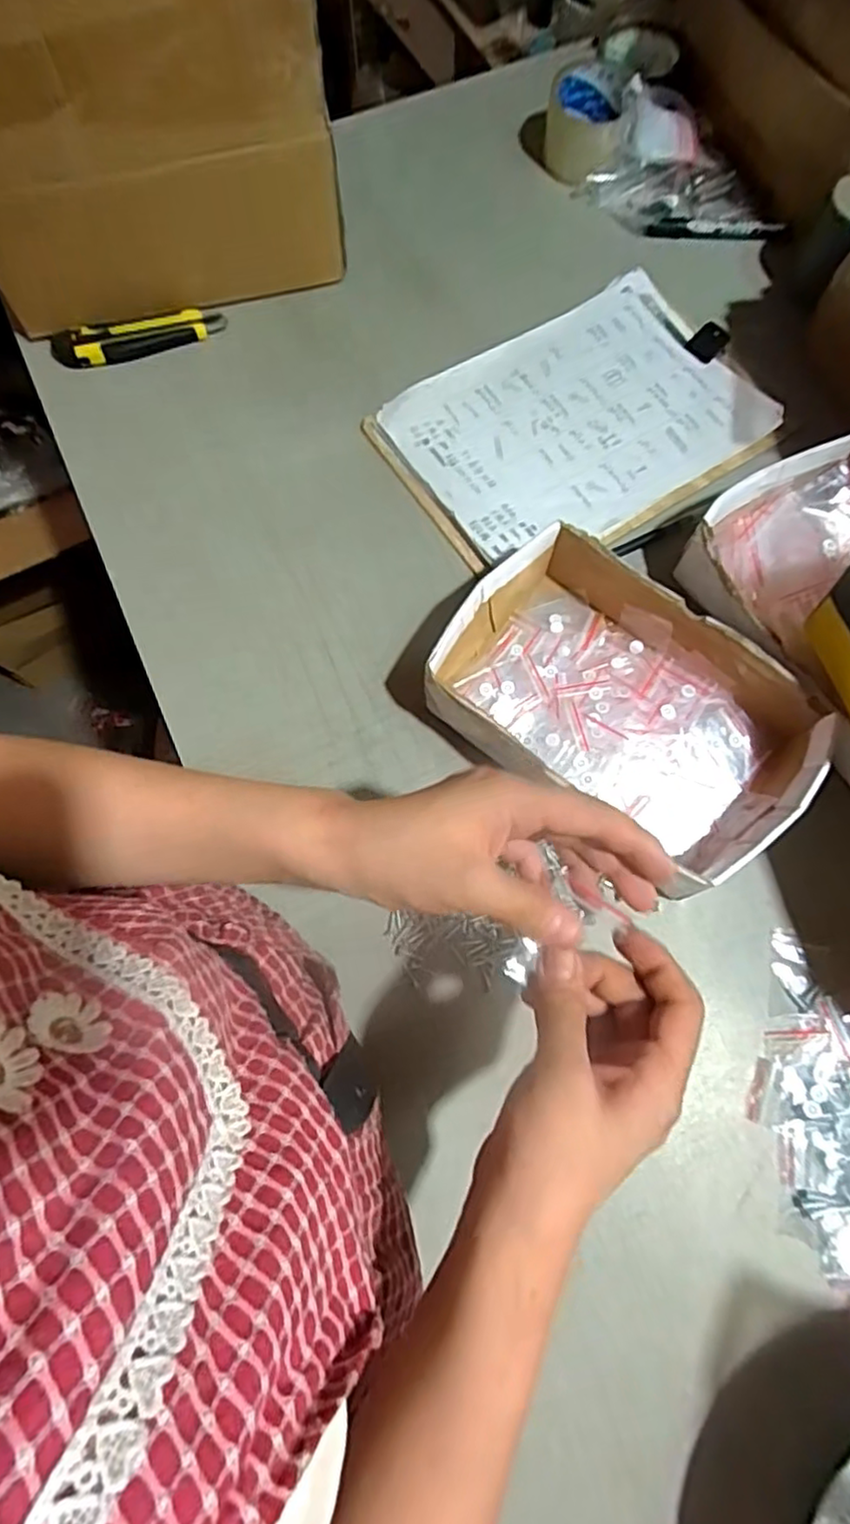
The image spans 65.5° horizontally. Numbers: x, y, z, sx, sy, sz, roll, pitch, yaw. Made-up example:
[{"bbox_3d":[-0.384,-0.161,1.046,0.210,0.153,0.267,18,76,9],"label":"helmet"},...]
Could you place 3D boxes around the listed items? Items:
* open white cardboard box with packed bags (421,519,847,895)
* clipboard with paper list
[{"bbox_3d":[0.138,-0.036,0.471,0.254,0.062,0.174,41,77,13],"label":"open white cardboard box with packed bags"},{"bbox_3d":[0.133,-0.291,0.571,0.297,0.011,0.214,-29,74,-8],"label":"clipboard with paper list"}]

